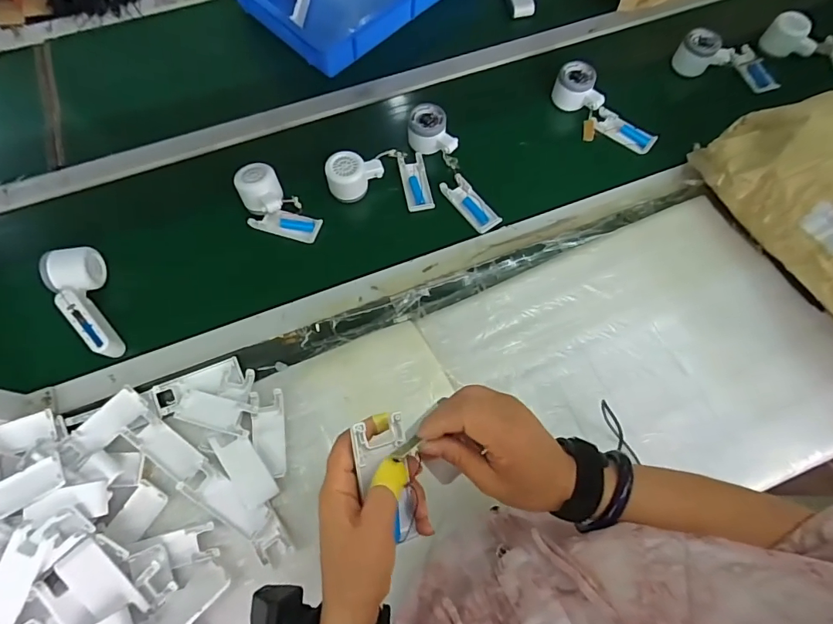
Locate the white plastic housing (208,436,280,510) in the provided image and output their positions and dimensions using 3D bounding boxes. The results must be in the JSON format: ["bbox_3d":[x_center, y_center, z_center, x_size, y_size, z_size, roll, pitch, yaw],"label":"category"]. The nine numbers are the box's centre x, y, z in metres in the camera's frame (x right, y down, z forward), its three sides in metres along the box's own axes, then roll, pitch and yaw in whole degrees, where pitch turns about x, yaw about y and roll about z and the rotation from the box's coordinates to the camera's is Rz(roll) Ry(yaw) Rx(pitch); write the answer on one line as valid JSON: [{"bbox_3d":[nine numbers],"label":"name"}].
[{"bbox_3d":[-0.202,0.183,0.532,0.040,0.014,0.095,-35,74,-12],"label":"white plastic housing"}]

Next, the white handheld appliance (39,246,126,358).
[{"bbox_3d":[-0.436,-0.011,0.587,0.061,0.056,0.155,-25,72,-9],"label":"white handheld appliance"}]

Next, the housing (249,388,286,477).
[{"bbox_3d":[-0.185,0.152,0.560,0.040,0.019,0.103,-8,70,-3],"label":"housing"}]

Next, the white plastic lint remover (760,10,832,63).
[{"bbox_3d":[0.679,-0.448,0.770,0.150,0.056,0.101,13,69,-12],"label":"white plastic lint remover"}]

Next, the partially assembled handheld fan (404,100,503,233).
[{"bbox_3d":[0.059,-0.219,0.677,0.055,0.045,0.211,-29,73,-11],"label":"partially assembled handheld fan"}]

